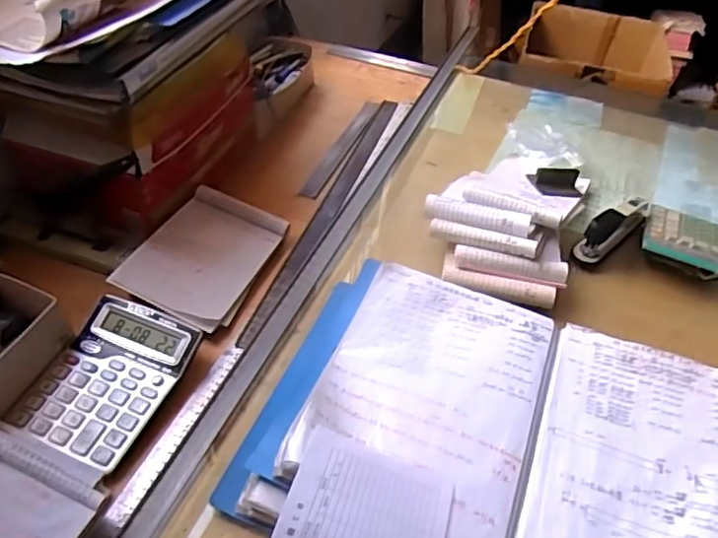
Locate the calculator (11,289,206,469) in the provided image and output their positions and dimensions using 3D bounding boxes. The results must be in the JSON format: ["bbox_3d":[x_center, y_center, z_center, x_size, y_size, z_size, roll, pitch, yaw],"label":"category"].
[{"bbox_3d":[-0.258,0.107,0.606,0.126,0.030,0.161,20,46,13],"label":"calculator"}]

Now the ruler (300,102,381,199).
[{"bbox_3d":[-0.025,-0.202,0.971,0.031,0.004,0.283,15,47,16],"label":"ruler"}]

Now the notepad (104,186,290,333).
[{"bbox_3d":[-0.189,-0.019,0.734,0.138,0.014,0.204,27,45,4],"label":"notepad"}]

